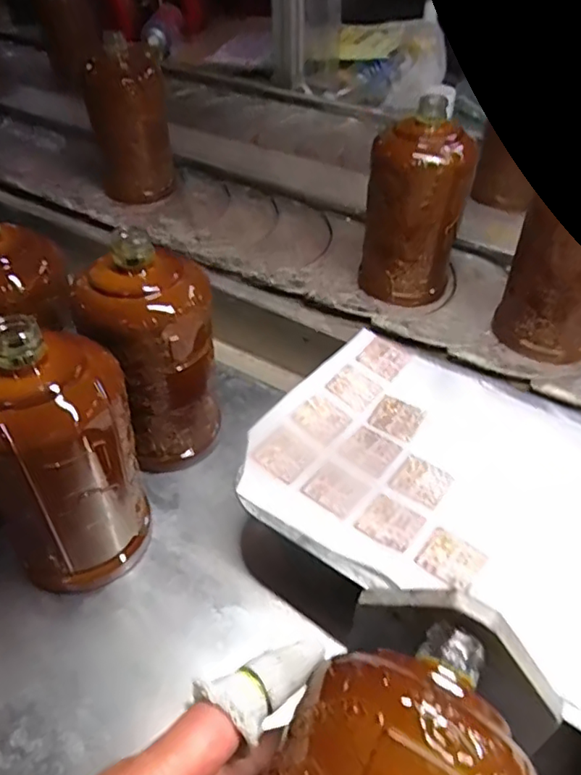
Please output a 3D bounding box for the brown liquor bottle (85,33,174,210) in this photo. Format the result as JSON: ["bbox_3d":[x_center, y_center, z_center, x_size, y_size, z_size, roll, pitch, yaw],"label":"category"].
[{"bbox_3d":[-0.201,-0.328,0.721,0.092,0.162,0.074,-12,49,-14],"label":"brown liquor bottle"}]

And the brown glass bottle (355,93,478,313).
[{"bbox_3d":[0.120,-0.168,0.554,0.081,0.166,0.079,-15,48,-16],"label":"brown glass bottle"}]

